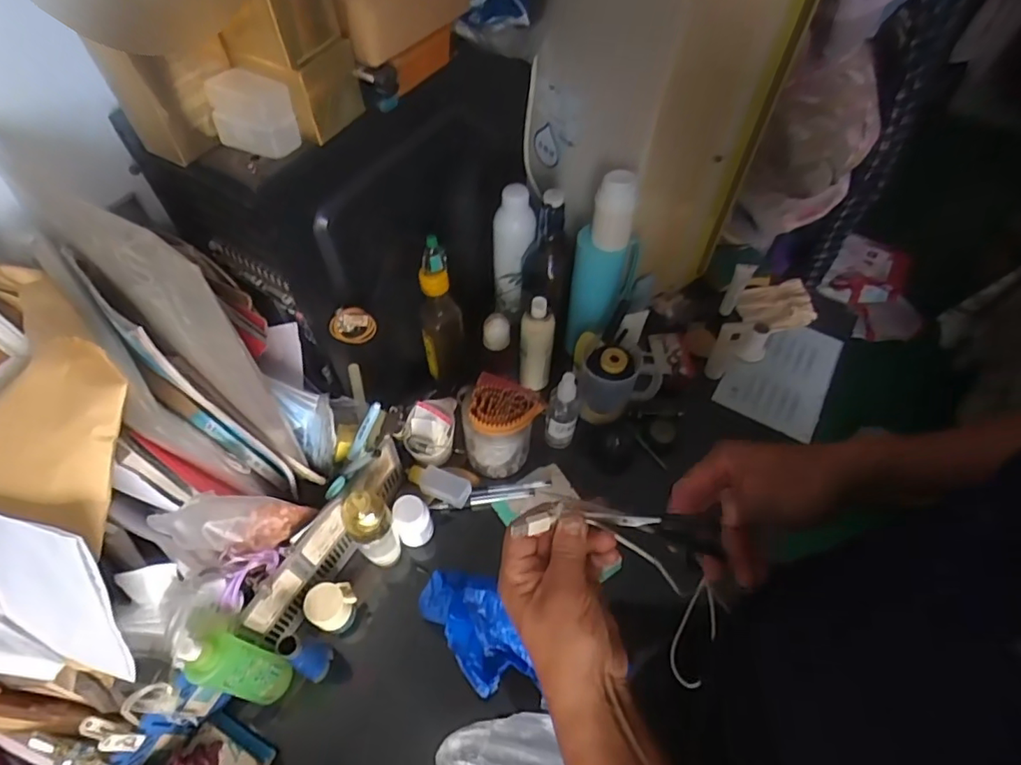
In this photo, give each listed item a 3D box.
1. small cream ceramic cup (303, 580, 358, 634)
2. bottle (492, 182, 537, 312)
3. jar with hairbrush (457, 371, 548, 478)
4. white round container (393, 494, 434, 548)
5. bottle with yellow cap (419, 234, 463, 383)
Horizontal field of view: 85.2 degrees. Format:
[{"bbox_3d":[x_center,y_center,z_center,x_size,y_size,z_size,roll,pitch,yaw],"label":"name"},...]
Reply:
[{"bbox_3d":[-0.196,0.247,0.615,0.044,0.061,0.051,22,59,14],"label":"small cream ceramic cup"},{"bbox_3d":[0.004,-0.178,0.783,0.054,0.201,0.044,-4,56,-3],"label":"bottle"},{"bbox_3d":[-0.013,0.056,0.703,0.085,0.137,0.086,-36,63,-21],"label":"jar with hairbrush"},{"bbox_3d":[-0.118,0.169,0.672,0.042,0.066,0.042,0,56,0],"label":"white round container"},{"bbox_3d":[-0.087,-0.077,0.712,0.051,0.263,0.053,-9,56,-5],"label":"bottle with yellow cap"}]

